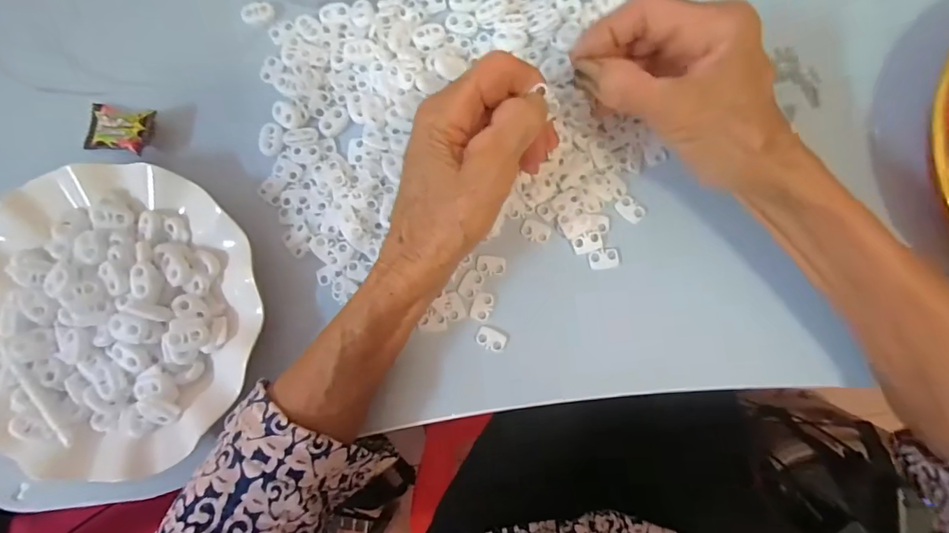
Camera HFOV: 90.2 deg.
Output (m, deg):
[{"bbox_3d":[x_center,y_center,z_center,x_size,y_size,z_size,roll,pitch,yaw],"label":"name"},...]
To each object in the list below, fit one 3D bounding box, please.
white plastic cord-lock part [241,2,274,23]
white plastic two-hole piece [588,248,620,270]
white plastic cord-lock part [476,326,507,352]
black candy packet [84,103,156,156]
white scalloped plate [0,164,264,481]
[{"bbox_3d":[-0.149,-0.174,0.323,0.022,0.004,0.012,-10,85,2],"label":"white plastic cord-lock part"},{"bbox_3d":[0.081,-0.005,0.294,0.018,0.004,0.012,-7,85,2],"label":"white plastic two-hole piece"},{"bbox_3d":[0.010,0.045,0.293,0.018,0.004,0.012,20,86,4],"label":"white plastic cord-lock part"},{"bbox_3d":[-0.233,-0.090,0.311,0.048,0.021,0.031,10,86,3],"label":"black candy packet"},{"bbox_3d":[-0.220,0.030,0.284,0.179,0.024,0.178,0,85,3],"label":"white scalloped plate"}]

